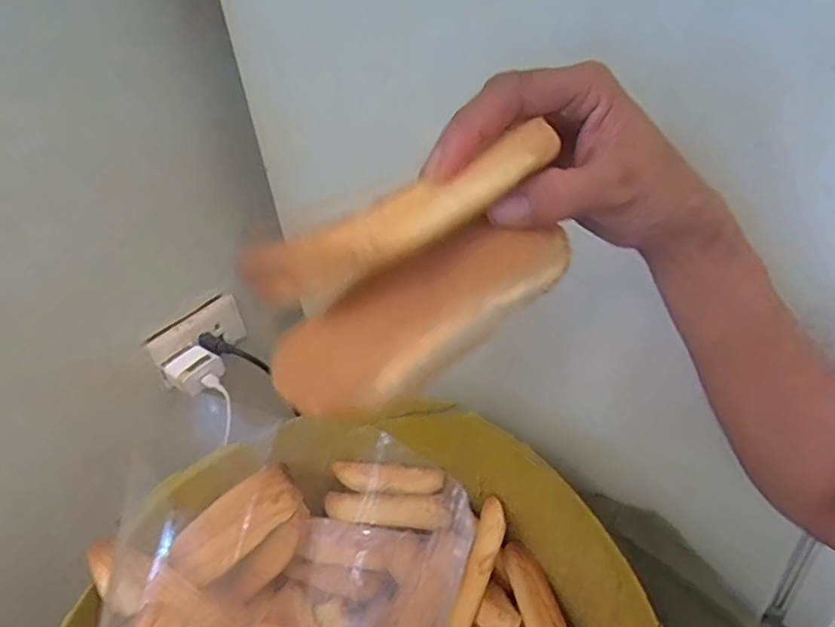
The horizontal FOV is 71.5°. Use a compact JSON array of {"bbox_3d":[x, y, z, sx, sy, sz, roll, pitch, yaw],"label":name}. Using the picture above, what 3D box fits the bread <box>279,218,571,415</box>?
[{"bbox_3d":[0.004,0.000,0.233,0.130,0.045,0.024,-29,38,-4],"label":"bread"}]

